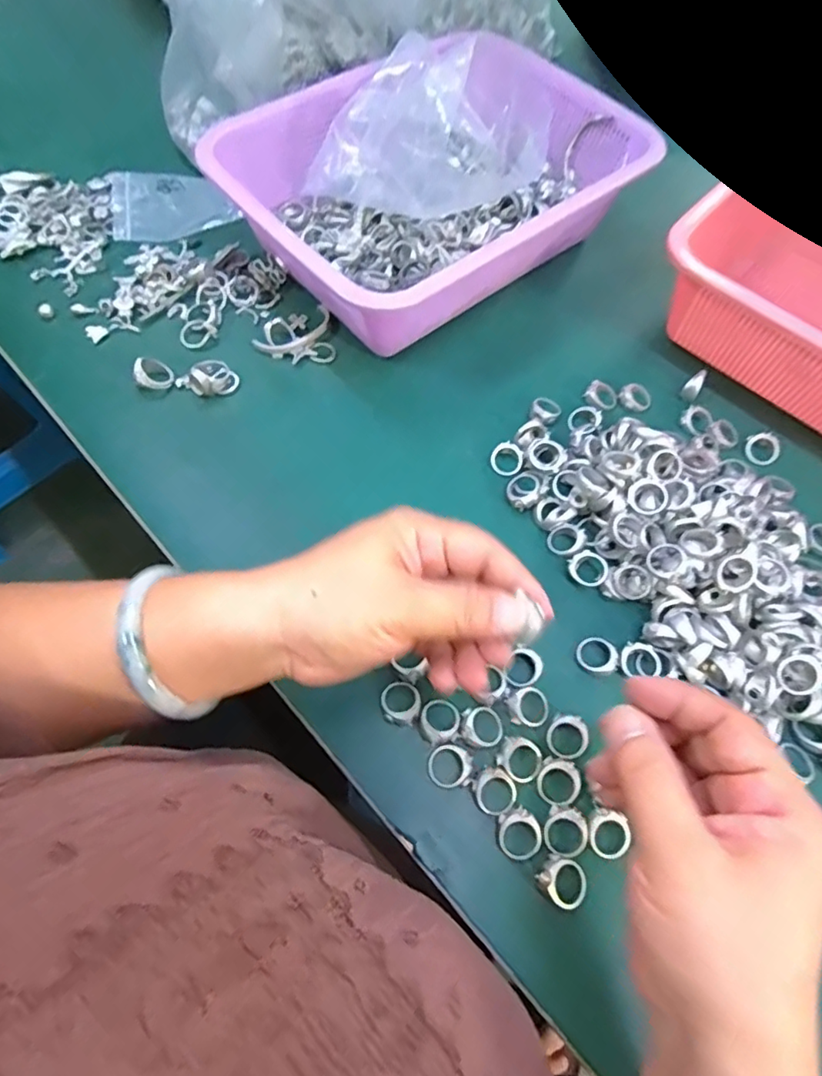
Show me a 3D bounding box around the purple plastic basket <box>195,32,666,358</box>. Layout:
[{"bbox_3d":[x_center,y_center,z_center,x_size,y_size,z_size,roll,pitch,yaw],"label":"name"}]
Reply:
[{"bbox_3d":[0.019,-0.269,0.437,0.285,0.081,0.216,-35,71,-17],"label":"purple plastic basket"}]

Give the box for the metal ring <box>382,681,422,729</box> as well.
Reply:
[{"bbox_3d":[-0.006,0.090,0.304,0.021,0.004,0.023,1,65,-2],"label":"metal ring"}]

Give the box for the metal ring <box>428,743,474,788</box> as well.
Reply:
[{"bbox_3d":[0.020,0.118,0.289,0.021,0.005,0.022,1,65,-2],"label":"metal ring"}]

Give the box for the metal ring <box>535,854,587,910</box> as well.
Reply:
[{"bbox_3d":[0.075,0.168,0.272,0.023,0.009,0.020,37,69,14],"label":"metal ring"}]

